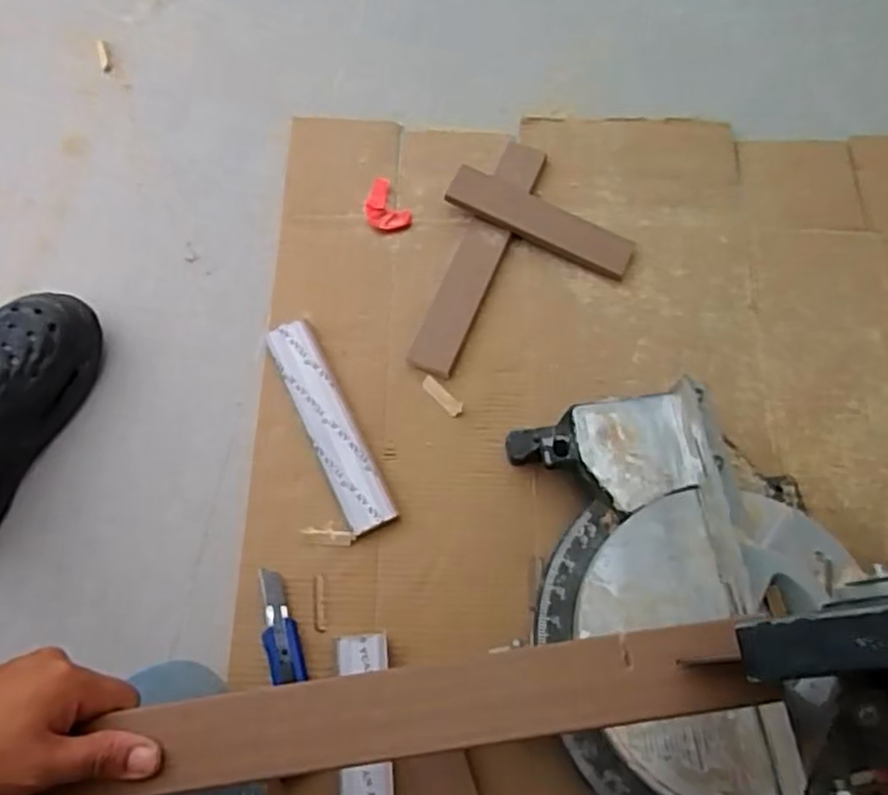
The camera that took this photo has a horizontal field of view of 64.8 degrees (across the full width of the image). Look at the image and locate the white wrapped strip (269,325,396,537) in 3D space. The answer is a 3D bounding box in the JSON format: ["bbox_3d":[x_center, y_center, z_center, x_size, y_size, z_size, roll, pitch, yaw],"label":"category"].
[{"bbox_3d":[-0.118,0.025,0.715,0.048,0.015,0.236,-25,71,-9],"label":"white wrapped strip"}]

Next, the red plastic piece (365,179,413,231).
[{"bbox_3d":[-0.070,-0.218,0.799,0.045,0.004,0.068,-31,72,-10],"label":"red plastic piece"}]

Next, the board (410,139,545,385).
[{"bbox_3d":[0.040,-0.163,0.779,0.050,0.011,0.304,21,71,9],"label":"board"}]

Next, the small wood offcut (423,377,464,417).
[{"bbox_3d":[-0.003,-0.002,0.730,0.050,0.004,0.014,42,75,15],"label":"small wood offcut"}]

